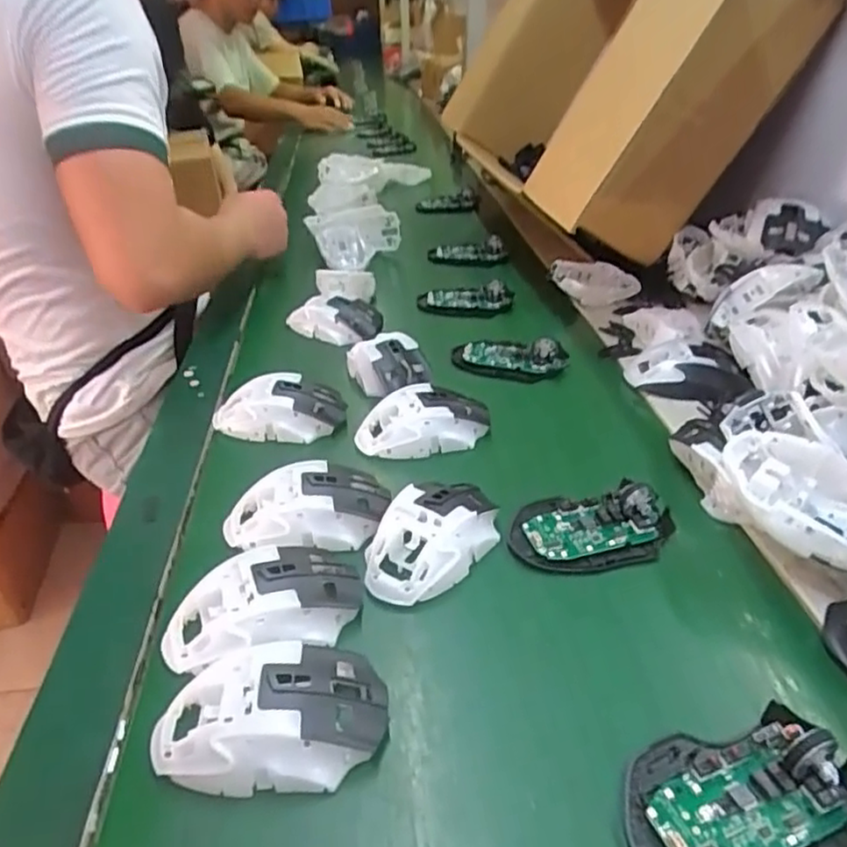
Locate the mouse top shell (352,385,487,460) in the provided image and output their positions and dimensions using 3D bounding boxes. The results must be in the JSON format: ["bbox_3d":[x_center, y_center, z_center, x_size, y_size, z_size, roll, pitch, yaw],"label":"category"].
[{"bbox_3d":[-0.001,-0.004,0.563,0.111,0.032,0.057,-6,34,-6],"label":"mouse top shell"}]

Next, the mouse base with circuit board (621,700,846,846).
[{"bbox_3d":[0.148,0.167,0.301,0.113,0.025,0.073,-9,35,-10],"label":"mouse base with circuit board"}]

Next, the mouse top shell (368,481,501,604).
[{"bbox_3d":[0.007,0.072,0.444,0.064,0.033,0.112,20,40,30],"label":"mouse top shell"}]

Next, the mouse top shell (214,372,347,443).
[{"bbox_3d":[-0.127,-0.015,0.585,0.113,0.036,0.068,6,35,12],"label":"mouse top shell"}]

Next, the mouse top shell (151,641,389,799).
[{"bbox_3d":[-0.077,0.147,0.335,0.114,0.036,0.063,-3,34,-2],"label":"mouse top shell"}]

